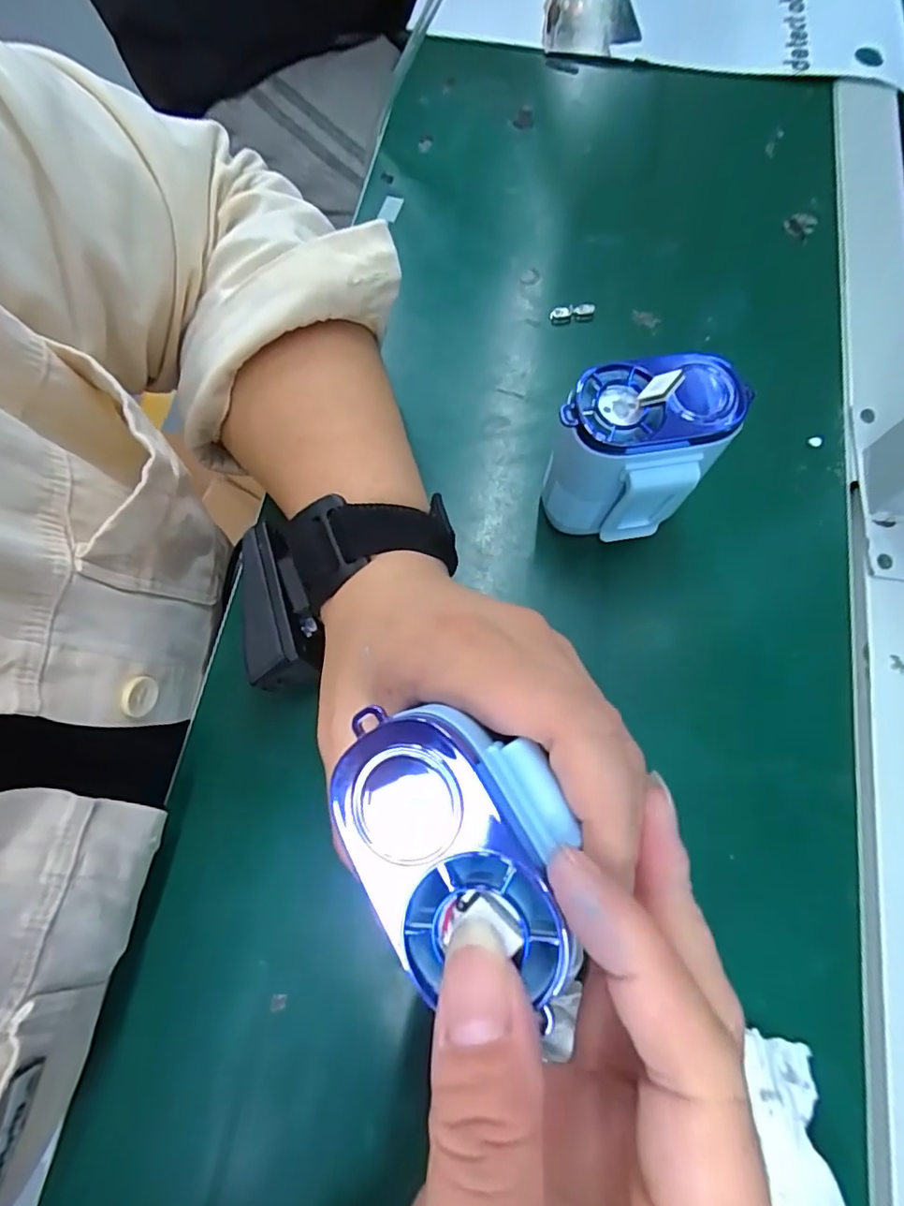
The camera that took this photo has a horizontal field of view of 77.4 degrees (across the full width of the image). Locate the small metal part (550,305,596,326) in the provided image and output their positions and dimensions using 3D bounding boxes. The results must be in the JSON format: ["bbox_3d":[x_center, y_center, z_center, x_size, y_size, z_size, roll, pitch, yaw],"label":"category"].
[{"bbox_3d":[0.070,-0.166,0.325,0.025,0.007,0.008,-7,69,-1],"label":"small metal part"}]

